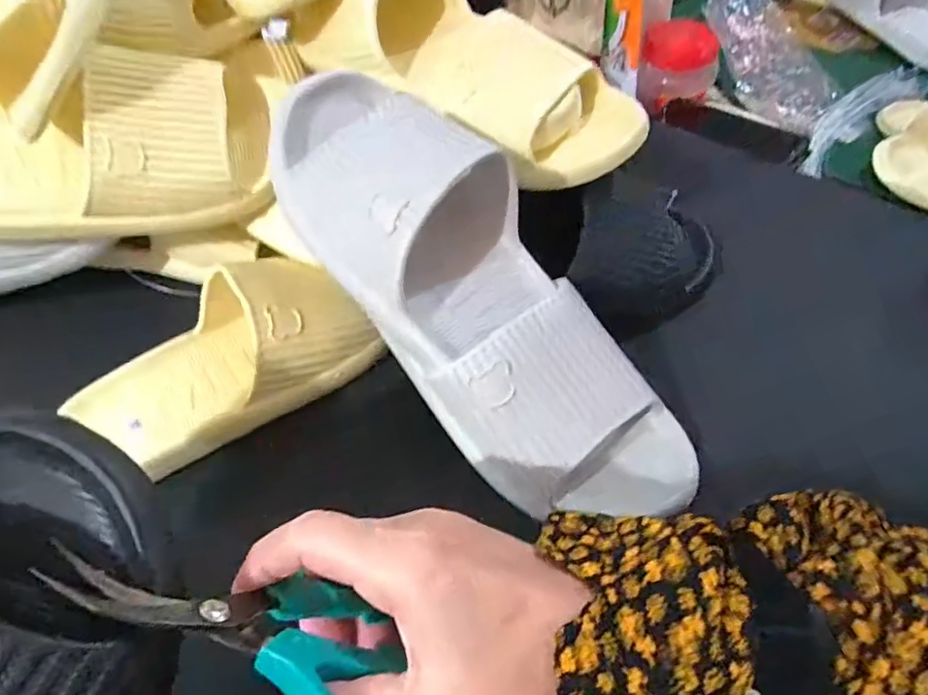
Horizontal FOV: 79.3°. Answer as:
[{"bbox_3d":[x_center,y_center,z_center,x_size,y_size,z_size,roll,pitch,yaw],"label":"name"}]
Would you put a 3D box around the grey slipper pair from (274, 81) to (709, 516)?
[{"bbox_3d":[0.006,-0.030,0.308,0.106,0.082,0.313,-37,86,-25],"label":"grey slipper pair"}]

